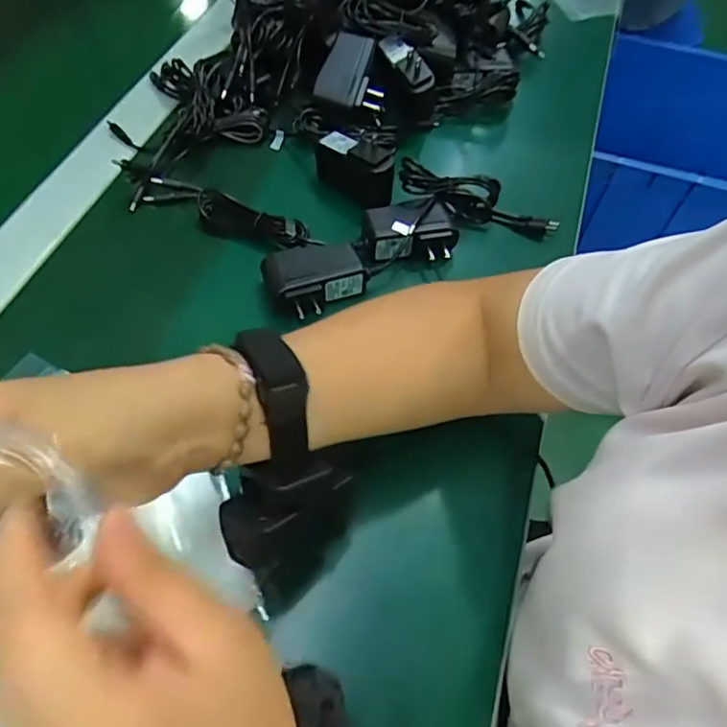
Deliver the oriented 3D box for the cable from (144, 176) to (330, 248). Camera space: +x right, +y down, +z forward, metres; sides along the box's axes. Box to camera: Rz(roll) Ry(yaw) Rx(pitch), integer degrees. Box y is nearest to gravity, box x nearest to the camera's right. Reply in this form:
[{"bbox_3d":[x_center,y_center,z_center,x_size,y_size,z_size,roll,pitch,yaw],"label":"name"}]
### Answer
[{"bbox_3d":[-0.105,-0.123,0.483,0.155,0.026,0.027,23,58,10],"label":"cable"}]

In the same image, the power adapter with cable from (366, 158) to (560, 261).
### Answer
[{"bbox_3d":[0.081,-0.121,0.480,0.161,0.041,0.075,1,57,-4],"label":"power adapter with cable"}]

